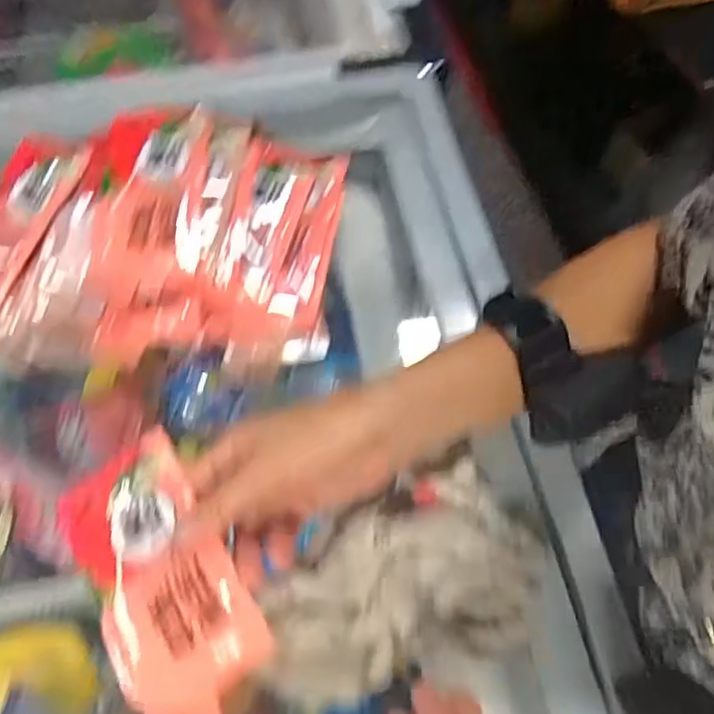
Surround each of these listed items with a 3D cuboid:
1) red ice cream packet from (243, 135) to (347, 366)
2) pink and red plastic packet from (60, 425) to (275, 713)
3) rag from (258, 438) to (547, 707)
[{"bbox_3d":[-0.047,-0.085,0.478,0.061,0.040,0.172,4,64,2],"label":"red ice cream packet"},{"bbox_3d":[-0.103,0.113,0.335,0.073,0.023,0.156,-29,59,-13],"label":"pink and red plastic packet"},{"bbox_3d":[0.024,0.126,0.355,0.160,0.055,0.095,-26,66,-12],"label":"rag"}]

